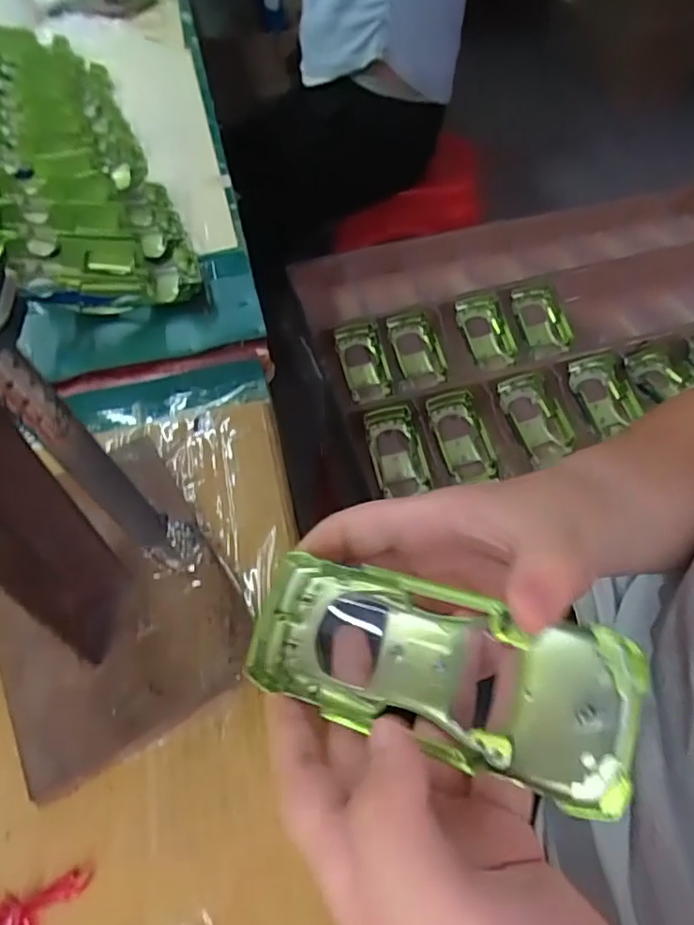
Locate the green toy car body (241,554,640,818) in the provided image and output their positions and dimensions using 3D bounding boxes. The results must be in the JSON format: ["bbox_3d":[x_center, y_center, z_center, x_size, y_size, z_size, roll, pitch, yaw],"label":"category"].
[{"bbox_3d":[0.029,0.072,0.213,0.139,0.032,0.054,9,71,30],"label":"green toy car body"}]

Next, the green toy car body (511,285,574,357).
[{"bbox_3d":[0.250,-0.170,0.753,0.061,0.052,0.109,-5,51,1],"label":"green toy car body"}]

